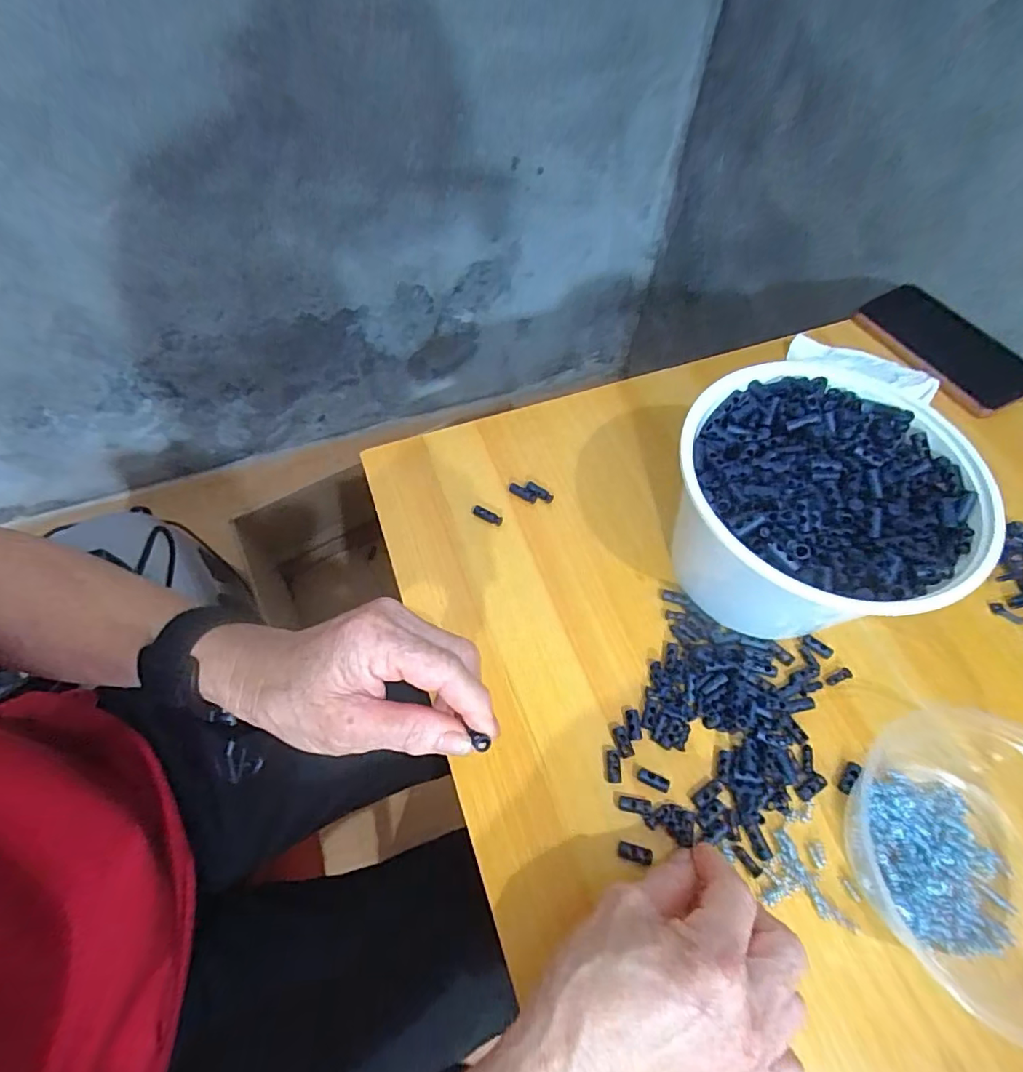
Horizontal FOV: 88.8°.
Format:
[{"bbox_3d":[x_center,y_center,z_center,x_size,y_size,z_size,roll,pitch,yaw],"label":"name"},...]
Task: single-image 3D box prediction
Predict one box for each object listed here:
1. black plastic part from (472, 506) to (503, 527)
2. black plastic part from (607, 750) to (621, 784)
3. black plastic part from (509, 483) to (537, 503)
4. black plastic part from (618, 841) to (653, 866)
[{"bbox_3d":[-0.019,-0.016,0.402,0.025,0.005,0.008,26,65,15],"label":"black plastic part"},{"bbox_3d":[0.062,0.139,0.316,0.008,0.004,0.019,1,61,2],"label":"black plastic part"},{"bbox_3d":[0.009,-0.034,0.412,0.024,0.008,0.008,28,65,16],"label":"black plastic part"},{"bbox_3d":[0.070,0.180,0.295,0.019,0.004,0.009,7,60,19],"label":"black plastic part"}]

